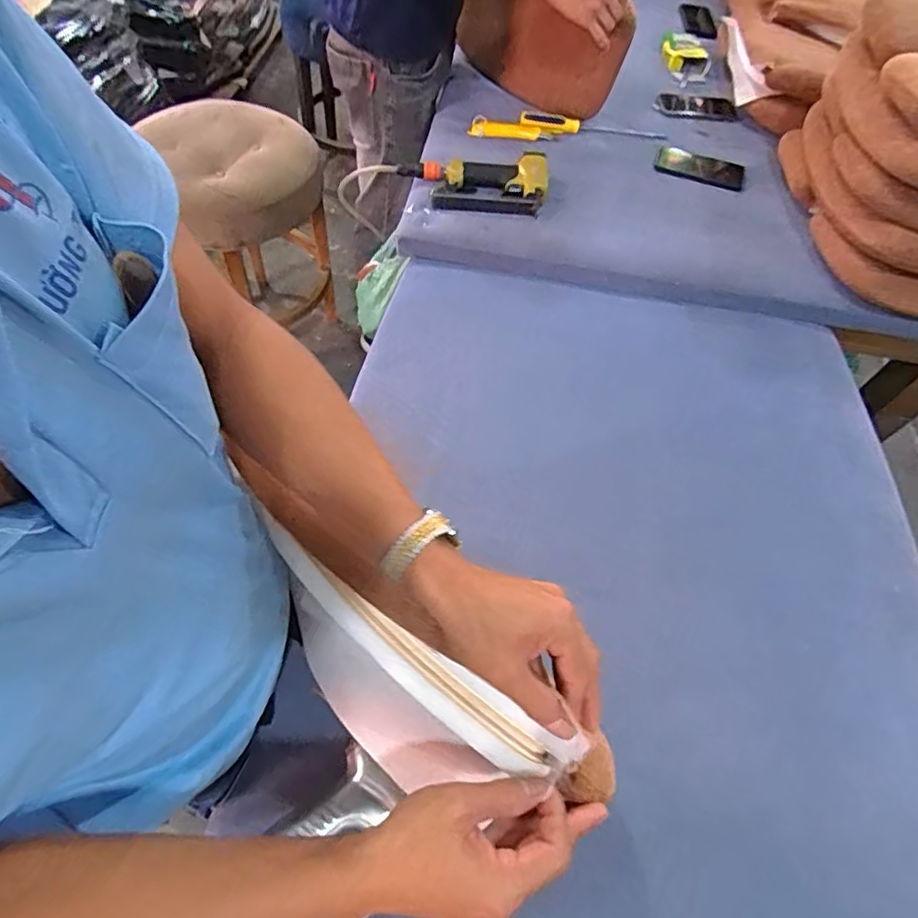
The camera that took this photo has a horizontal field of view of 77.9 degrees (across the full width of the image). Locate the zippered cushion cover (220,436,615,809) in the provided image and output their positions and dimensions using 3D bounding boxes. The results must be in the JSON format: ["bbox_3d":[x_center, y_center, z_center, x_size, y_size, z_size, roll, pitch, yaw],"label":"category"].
[{"bbox_3d":[-0.045,0.177,0.432,0.308,0.124,0.089,29,62,14],"label":"zippered cushion cover"}]

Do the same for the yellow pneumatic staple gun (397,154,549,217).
[{"bbox_3d":[0.022,-0.470,0.974,0.252,0.046,0.123,4,58,-3],"label":"yellow pneumatic staple gun"}]

